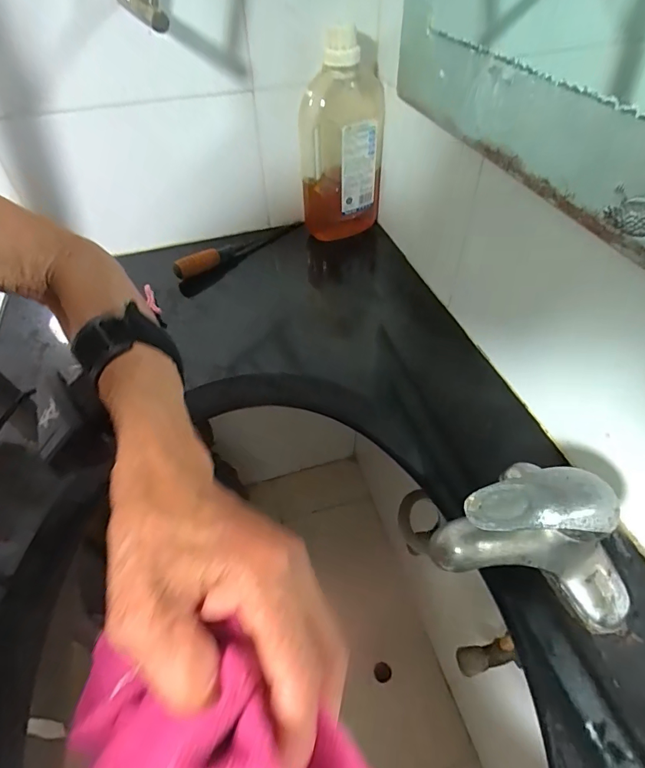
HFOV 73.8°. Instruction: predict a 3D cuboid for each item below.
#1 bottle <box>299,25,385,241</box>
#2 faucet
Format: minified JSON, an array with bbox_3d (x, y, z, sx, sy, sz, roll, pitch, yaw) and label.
[{"bbox_3d":[0.027,-0.327,0.594,0.113,0.233,0.076,2,49,4],"label":"bottle"},{"bbox_3d":[0.152,0.110,0.305,0.141,0.110,0.069,8,50,13],"label":"faucet"}]

